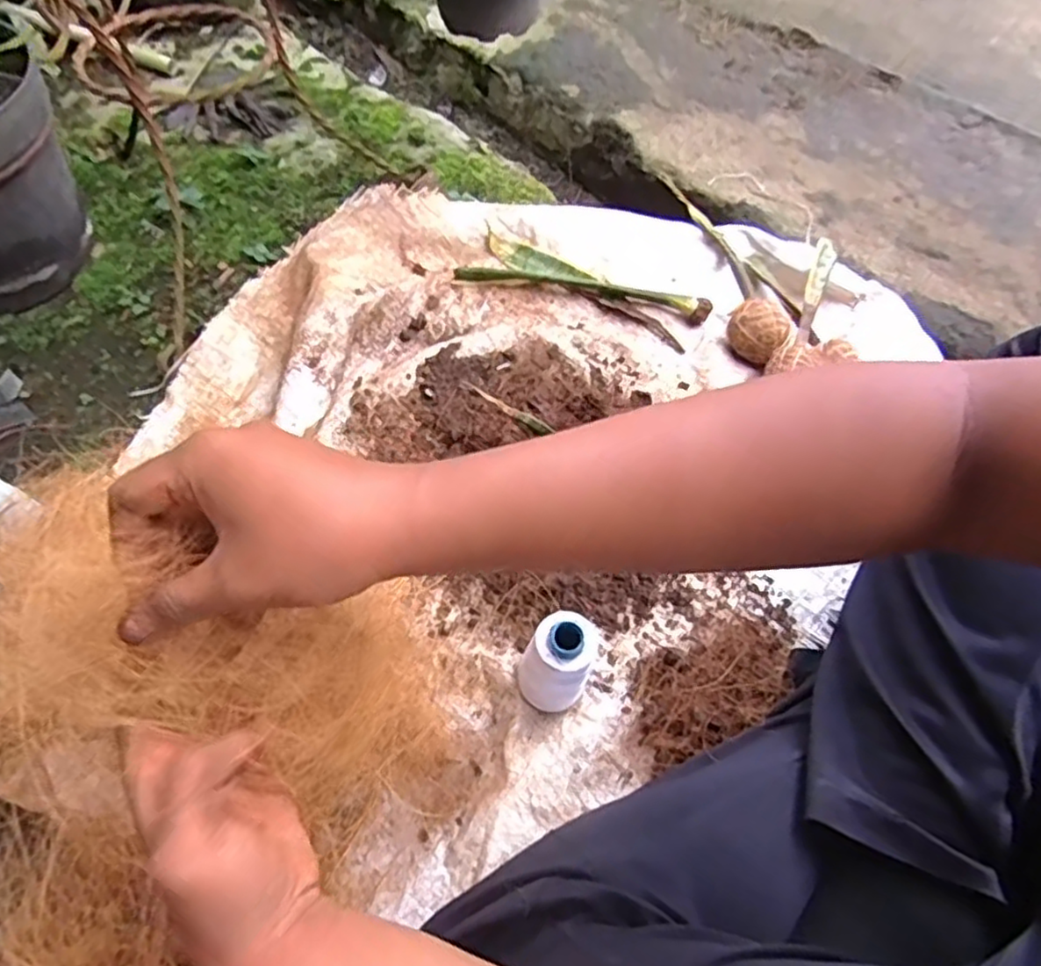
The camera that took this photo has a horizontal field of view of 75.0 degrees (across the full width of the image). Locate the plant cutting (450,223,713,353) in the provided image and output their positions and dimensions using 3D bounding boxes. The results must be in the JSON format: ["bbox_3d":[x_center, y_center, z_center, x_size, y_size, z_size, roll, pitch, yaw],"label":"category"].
[{"bbox_3d":[0.074,-0.230,0.803,0.285,0.022,0.093,22,61,10],"label":"plant cutting"}]

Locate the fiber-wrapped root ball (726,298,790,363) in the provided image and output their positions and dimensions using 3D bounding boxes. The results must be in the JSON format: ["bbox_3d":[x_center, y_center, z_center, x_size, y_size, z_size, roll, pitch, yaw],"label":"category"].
[{"bbox_3d":[0.266,-0.174,0.759,0.062,0.055,0.066,1,60,-2],"label":"fiber-wrapped root ball"}]

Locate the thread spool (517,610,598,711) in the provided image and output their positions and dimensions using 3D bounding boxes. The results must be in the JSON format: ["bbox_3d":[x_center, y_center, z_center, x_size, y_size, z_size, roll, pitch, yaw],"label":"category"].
[{"bbox_3d":[0.029,0.140,0.524,0.046,0.109,0.049,1,60,-2],"label":"thread spool"}]

